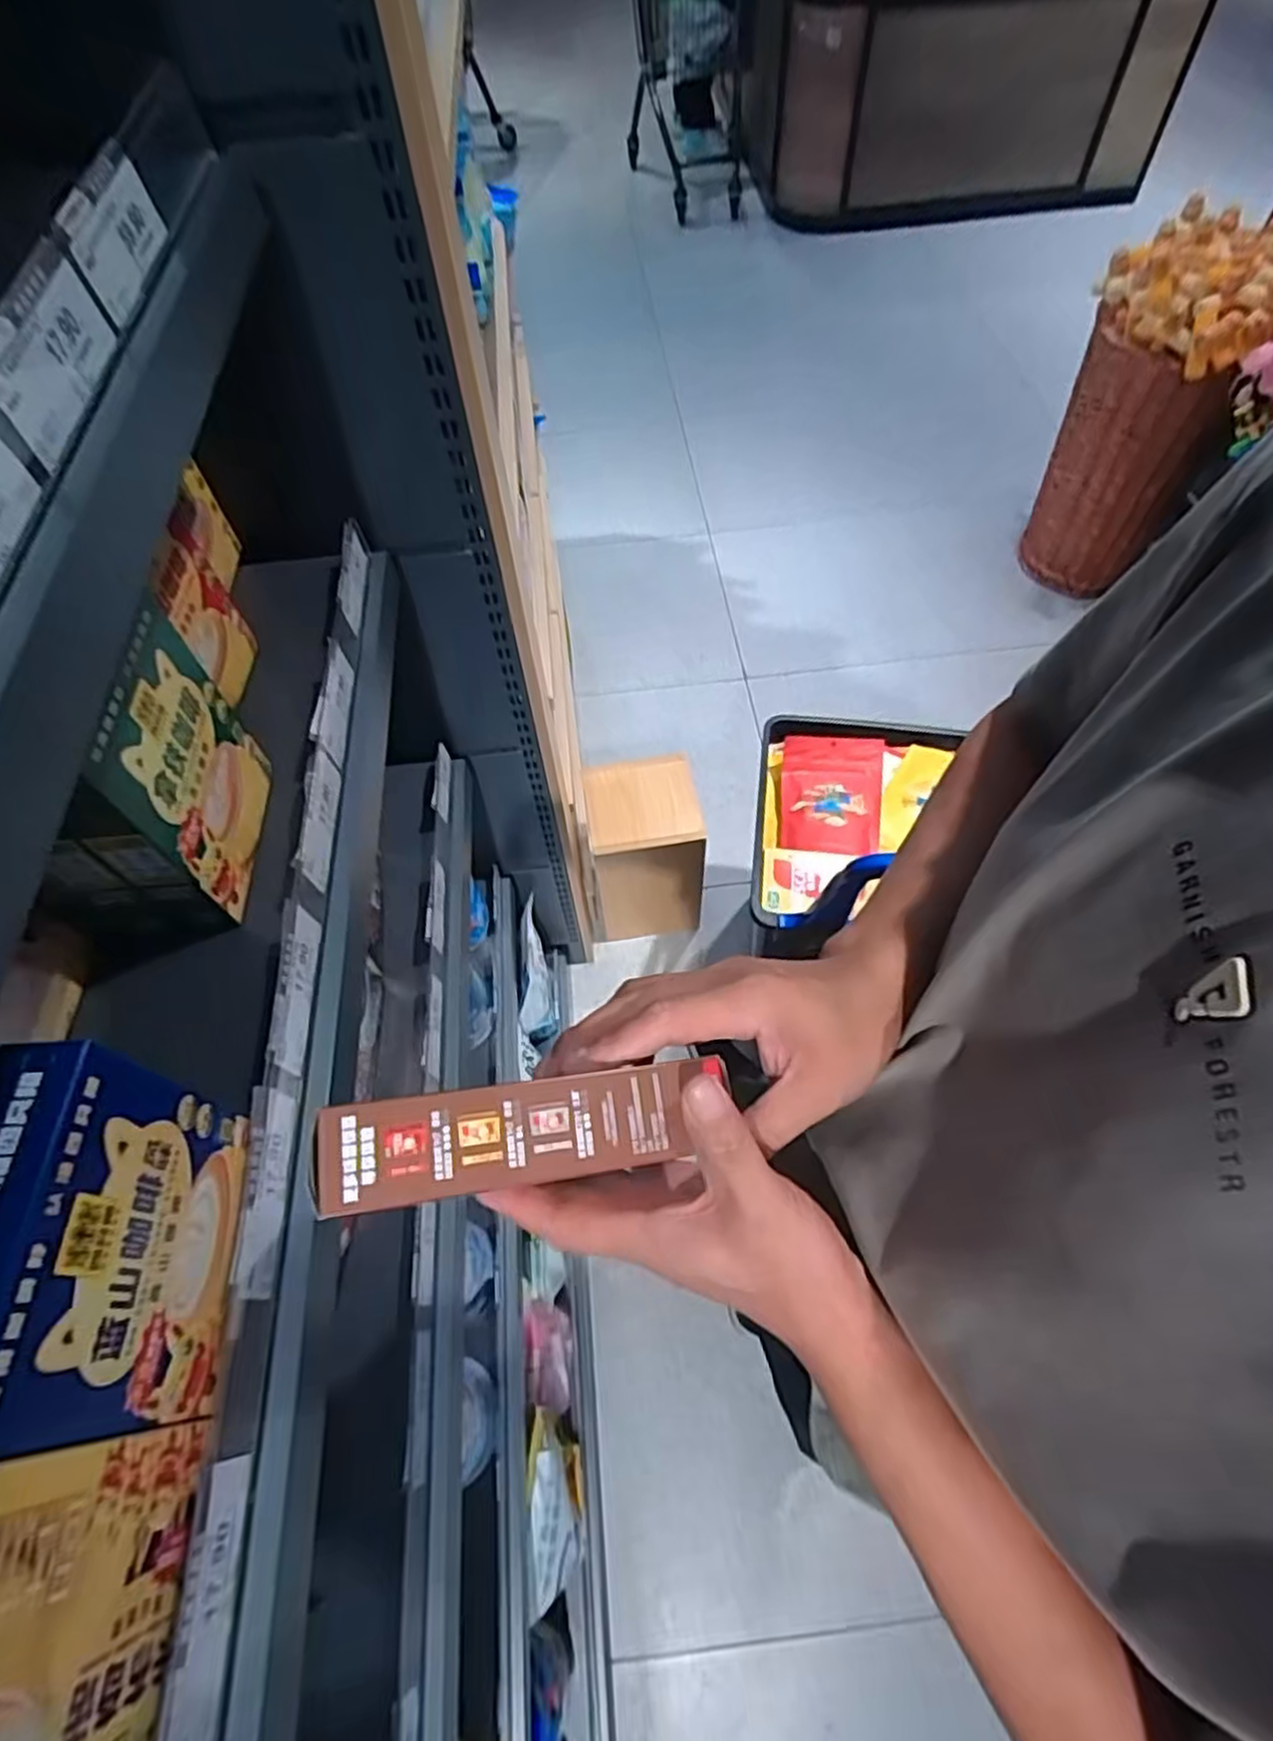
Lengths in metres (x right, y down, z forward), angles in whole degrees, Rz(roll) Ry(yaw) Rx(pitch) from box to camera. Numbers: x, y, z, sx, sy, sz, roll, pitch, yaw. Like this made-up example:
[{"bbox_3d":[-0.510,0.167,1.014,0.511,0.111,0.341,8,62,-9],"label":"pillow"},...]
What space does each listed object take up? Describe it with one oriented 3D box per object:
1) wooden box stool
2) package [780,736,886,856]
[{"bbox_3d":[0.014,-0.042,1.515,0.199,0.367,0.198,-8,60,-3],"label":"wooden box stool"},{"bbox_3d":[0.283,-0.105,1.101,0.140,0.038,0.210,6,60,5],"label":"package"}]

